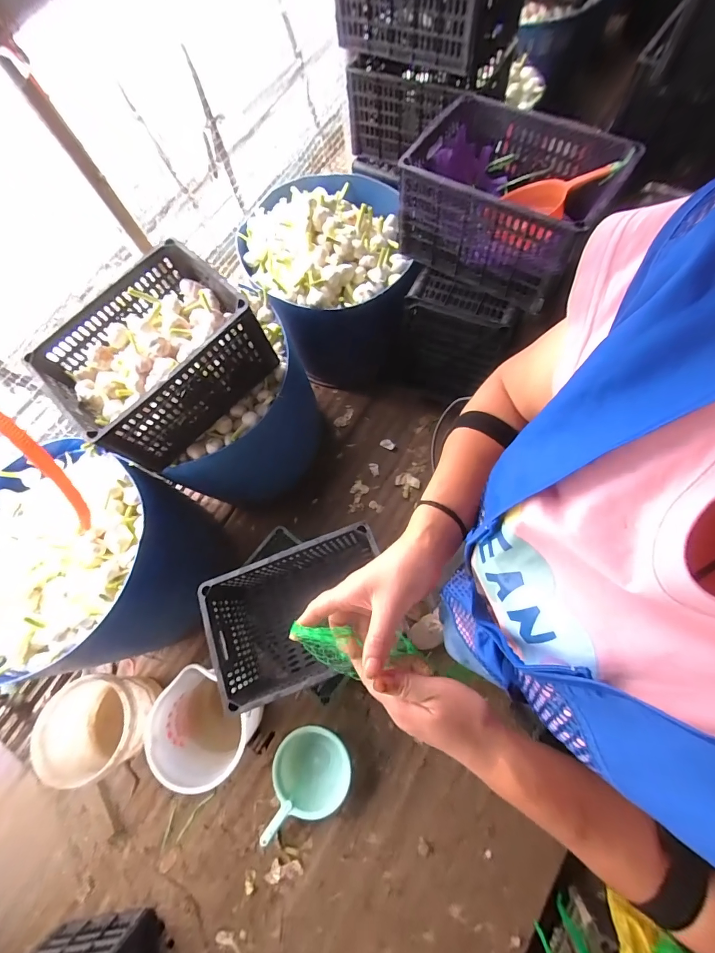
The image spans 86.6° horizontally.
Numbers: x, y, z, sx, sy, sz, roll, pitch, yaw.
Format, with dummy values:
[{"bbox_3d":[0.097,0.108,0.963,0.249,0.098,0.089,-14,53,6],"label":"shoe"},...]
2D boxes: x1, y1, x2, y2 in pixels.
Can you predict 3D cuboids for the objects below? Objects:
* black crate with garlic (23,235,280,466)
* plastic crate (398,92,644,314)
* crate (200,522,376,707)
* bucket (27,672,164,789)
[{"bbox_3d":[-0.466,-0.276,0.917,0.310,0.224,0.424,41,81,15],"label":"black crate with garlic"},{"bbox_3d":[0.359,-0.655,0.909,0.428,0.220,0.312,35,80,14],"label":"plastic crate"},{"bbox_3d":[-0.126,0.343,0.970,0.437,0.223,0.293,-21,73,-1],"label":"crate"},{"bbox_3d":[-0.740,0.722,1.139,0.279,0.225,0.258,-1,74,4],"label":"bucket"}]

